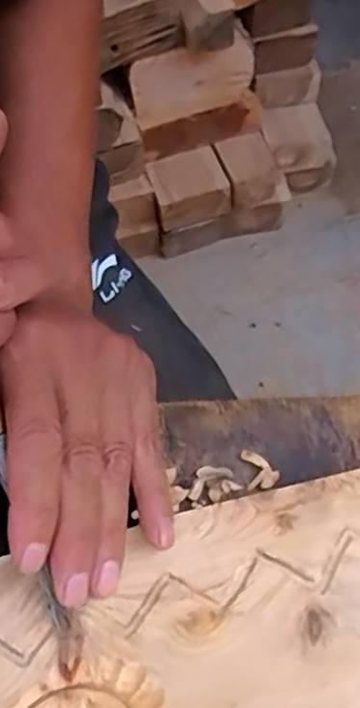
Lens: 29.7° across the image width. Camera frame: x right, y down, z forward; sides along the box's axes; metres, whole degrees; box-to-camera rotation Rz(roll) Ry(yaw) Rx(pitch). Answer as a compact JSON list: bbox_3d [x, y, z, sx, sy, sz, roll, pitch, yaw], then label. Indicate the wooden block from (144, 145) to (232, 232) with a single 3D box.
[{"bbox_3d":[0.012,-0.255,1.049,0.111,0.059,0.094,-17,61,-8],"label":"wooden block"}]

